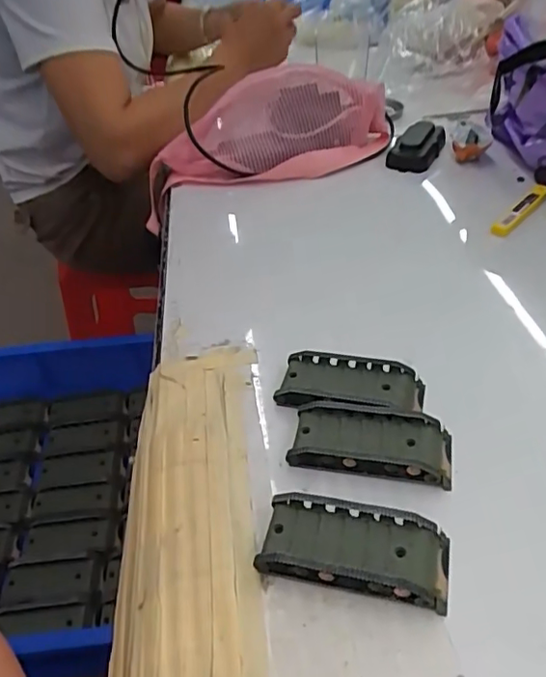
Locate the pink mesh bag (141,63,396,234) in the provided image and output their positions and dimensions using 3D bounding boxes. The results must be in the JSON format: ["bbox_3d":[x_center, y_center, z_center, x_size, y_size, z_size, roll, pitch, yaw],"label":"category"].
[{"bbox_3d":[-0.010,-0.255,0.693,0.295,0.125,0.157,0,41,5],"label":"pink mesh bag"}]

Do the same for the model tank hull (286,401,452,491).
[{"bbox_3d":[0.062,0.064,0.354,0.097,0.017,0.045,7,42,12],"label":"model tank hull"}]

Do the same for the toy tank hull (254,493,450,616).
[{"bbox_3d":[0.043,0.112,0.301,0.097,0.019,0.044,7,42,13],"label":"toy tank hull"}]

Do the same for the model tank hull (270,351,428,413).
[{"bbox_3d":[0.054,0.033,0.391,0.098,0.017,0.046,5,41,11],"label":"model tank hull"}]

